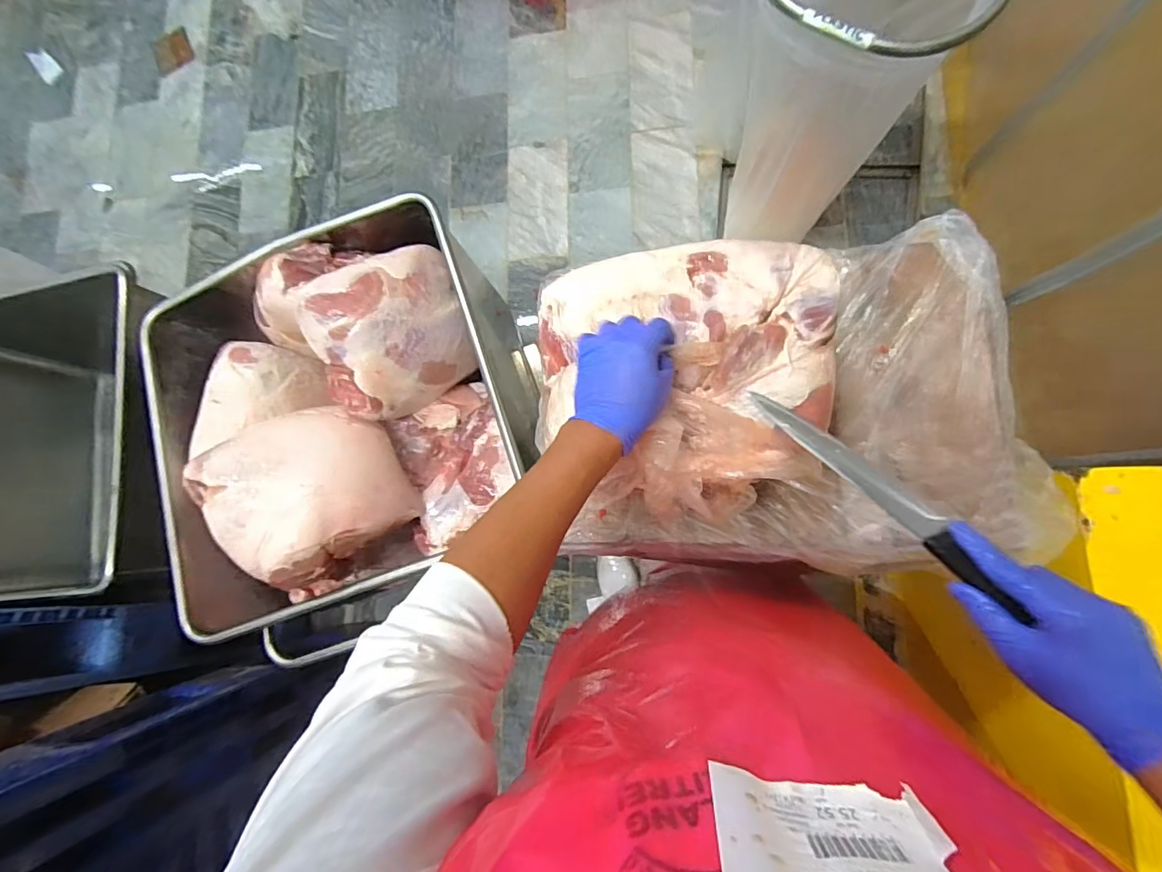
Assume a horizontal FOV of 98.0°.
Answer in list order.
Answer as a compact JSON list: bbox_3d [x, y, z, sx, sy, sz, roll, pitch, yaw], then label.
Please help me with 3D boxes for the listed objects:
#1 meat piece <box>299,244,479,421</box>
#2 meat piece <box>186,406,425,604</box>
[{"bbox_3d":[-0.340,-0.180,0.898,0.276,0.192,0.226,-26,79,6],"label":"meat piece"},{"bbox_3d":[-0.474,0.113,0.899,0.290,0.228,0.298,-1,82,10],"label":"meat piece"}]

